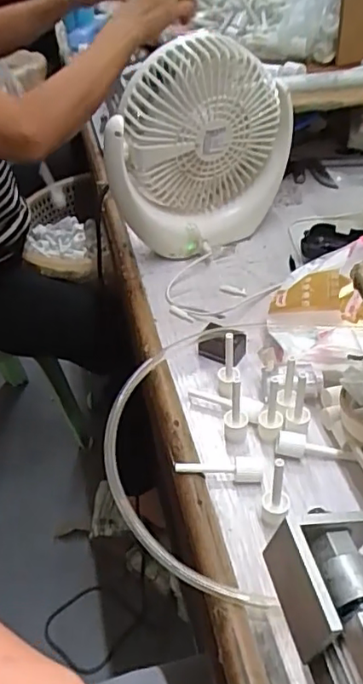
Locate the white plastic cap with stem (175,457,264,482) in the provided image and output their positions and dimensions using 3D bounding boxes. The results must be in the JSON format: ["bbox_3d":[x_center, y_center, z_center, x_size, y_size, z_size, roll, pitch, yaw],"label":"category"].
[{"bbox_3d":[0.029,0.094,0.430,0.064,0.013,0.014,3,43,10],"label":"white plastic cap with stem"}]

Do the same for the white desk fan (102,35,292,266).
[{"bbox_3d":[0.019,-0.197,0.603,0.195,0.208,0.071,-21,45,-16],"label":"white desk fan"}]

